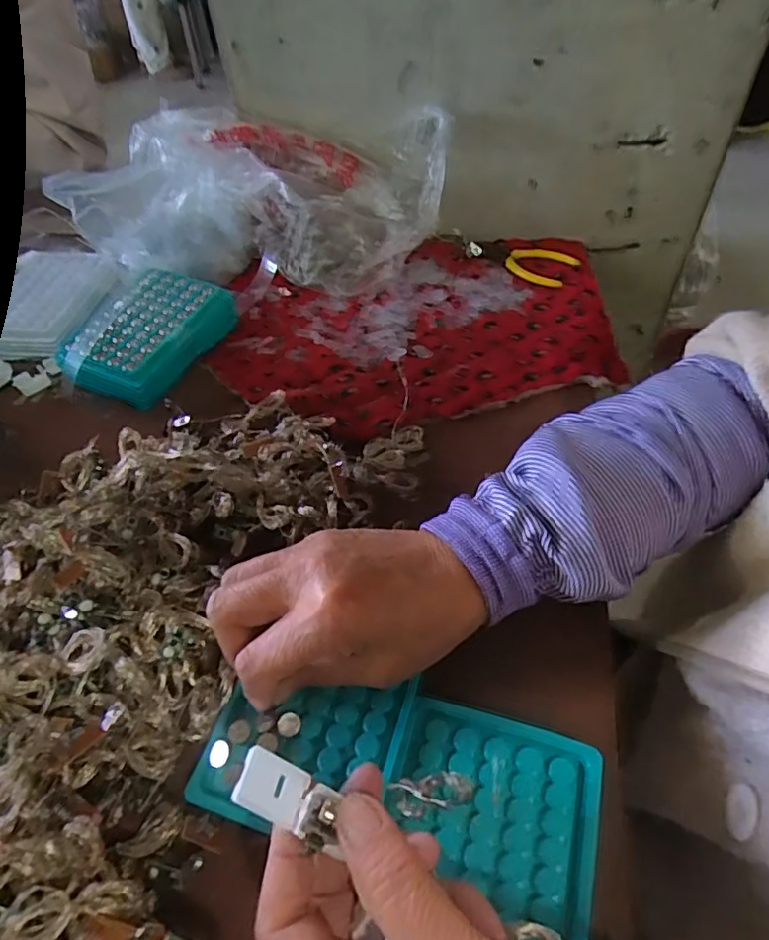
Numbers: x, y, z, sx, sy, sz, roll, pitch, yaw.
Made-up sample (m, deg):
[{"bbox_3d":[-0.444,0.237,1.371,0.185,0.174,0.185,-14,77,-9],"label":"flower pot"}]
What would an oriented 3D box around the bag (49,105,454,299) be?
[{"bbox_3d":[-0.118,-0.263,0.533,0.332,0.112,0.129,10,52,12],"label":"bag"}]

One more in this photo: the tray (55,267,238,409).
[{"bbox_3d":[-0.212,-0.127,0.492,0.113,0.031,0.133,16,54,17],"label":"tray"}]

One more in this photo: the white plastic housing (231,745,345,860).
[{"bbox_3d":[-0.035,0.121,0.207,0.044,0.006,0.019,39,55,-13],"label":"white plastic housing"}]

